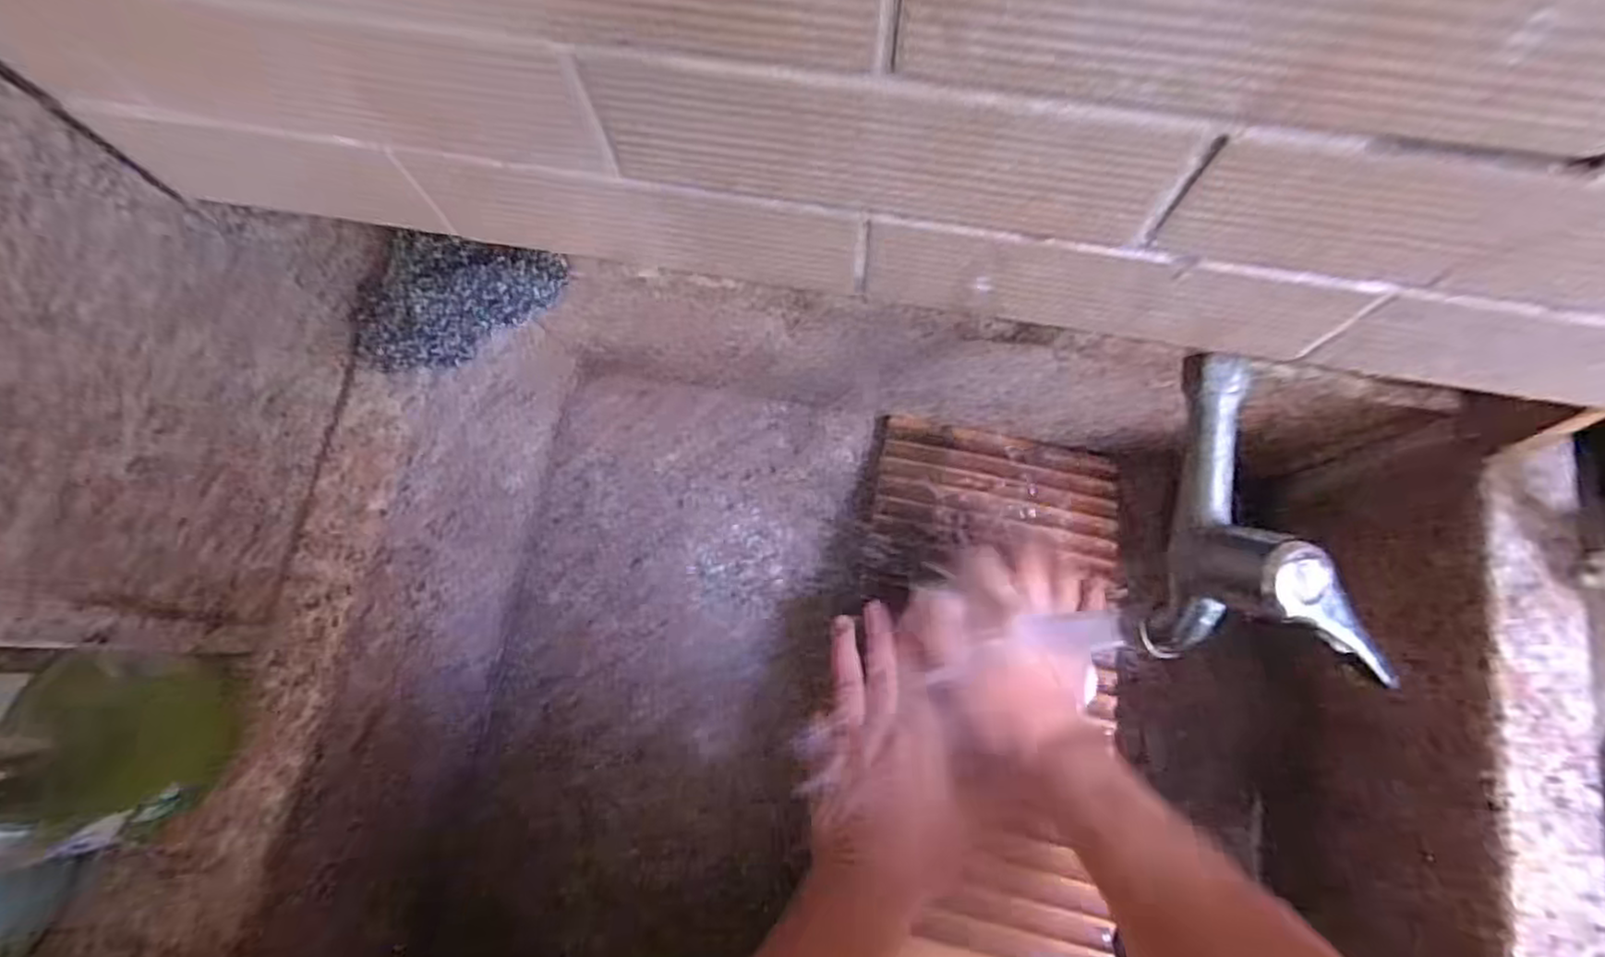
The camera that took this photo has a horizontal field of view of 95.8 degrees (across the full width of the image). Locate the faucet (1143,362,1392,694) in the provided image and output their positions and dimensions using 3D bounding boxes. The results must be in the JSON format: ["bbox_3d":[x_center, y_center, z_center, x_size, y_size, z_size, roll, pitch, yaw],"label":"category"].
[{"bbox_3d":[0.158,0.019,0.274,0.054,0.064,0.122,-18,75,-3],"label":"faucet"}]

